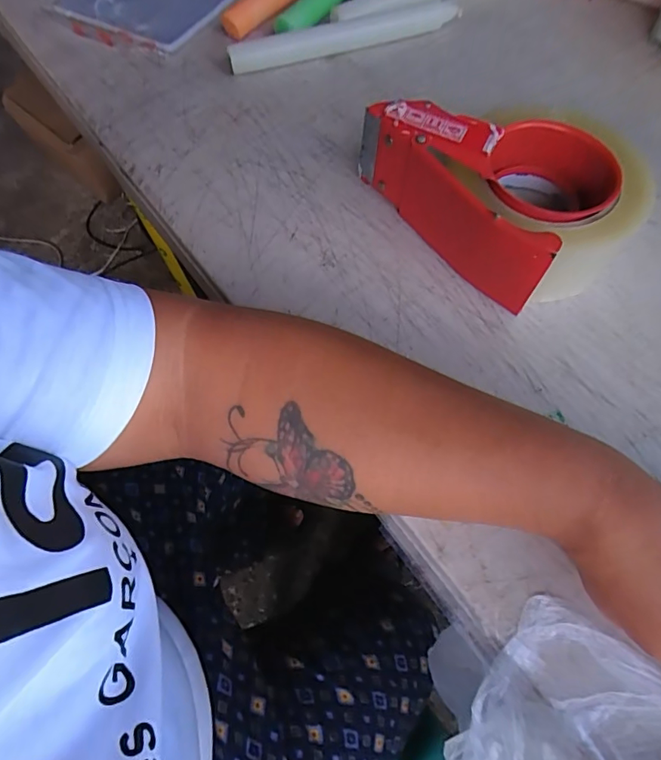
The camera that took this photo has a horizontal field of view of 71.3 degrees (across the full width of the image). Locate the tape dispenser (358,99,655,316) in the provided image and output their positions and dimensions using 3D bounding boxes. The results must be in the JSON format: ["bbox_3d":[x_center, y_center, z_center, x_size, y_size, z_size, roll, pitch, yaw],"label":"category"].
[{"bbox_3d":[0.112,-0.129,0.299,0.110,0.061,0.160,-36,69,-12],"label":"tape dispenser"}]

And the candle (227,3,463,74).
[{"bbox_3d":[0.013,-0.293,0.398,0.199,0.021,0.014,-14,66,-3],"label":"candle"}]

